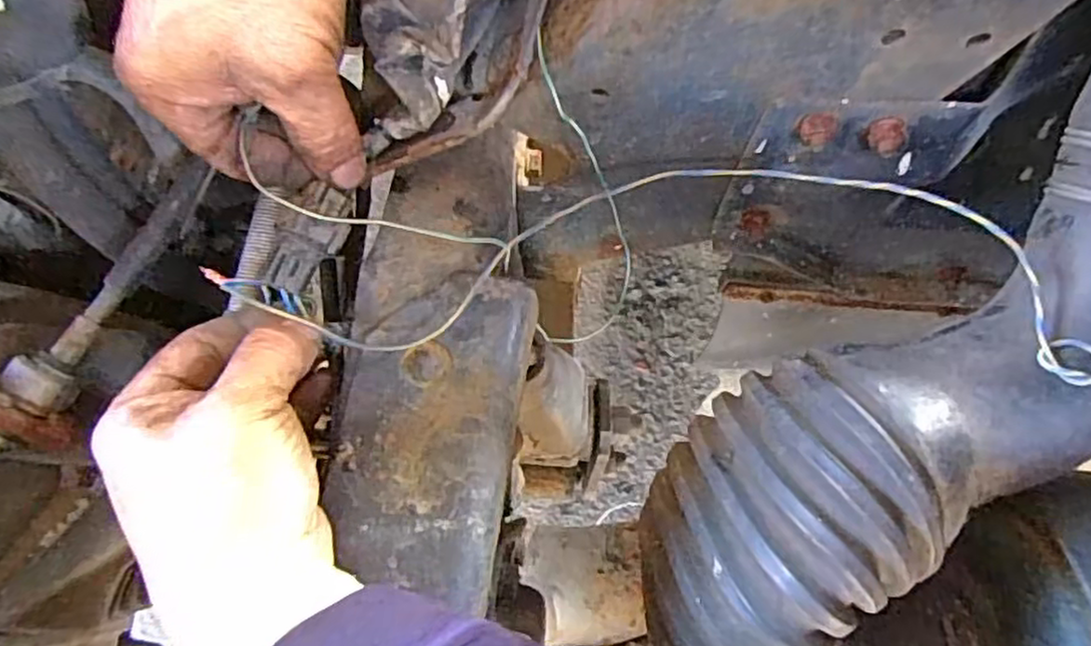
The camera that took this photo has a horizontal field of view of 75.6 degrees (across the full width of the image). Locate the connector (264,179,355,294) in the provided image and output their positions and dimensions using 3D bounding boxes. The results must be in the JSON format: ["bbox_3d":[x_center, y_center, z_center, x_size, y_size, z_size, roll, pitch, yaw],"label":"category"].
[{"bbox_3d":[-0.100,-0.036,0.295,0.023,0.011,0.048,29,86,9],"label":"connector"}]

